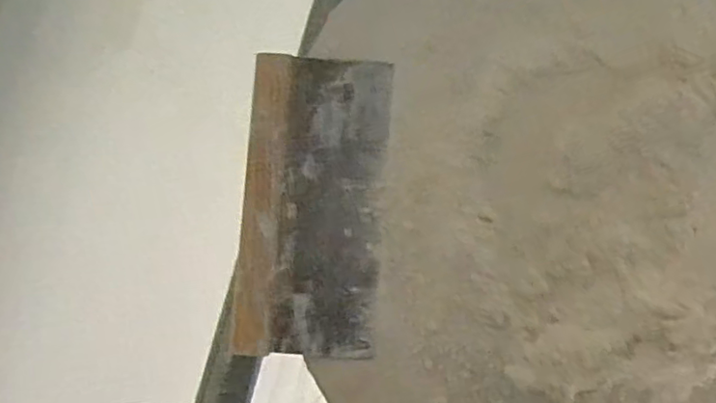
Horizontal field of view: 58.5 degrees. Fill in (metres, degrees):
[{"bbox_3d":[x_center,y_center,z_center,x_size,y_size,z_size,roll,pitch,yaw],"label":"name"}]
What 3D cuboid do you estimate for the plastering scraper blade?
[{"bbox_3d":[-0.036,0.001,0.511,0.110,0.012,0.238,3,82,6],"label":"plastering scraper blade"}]

